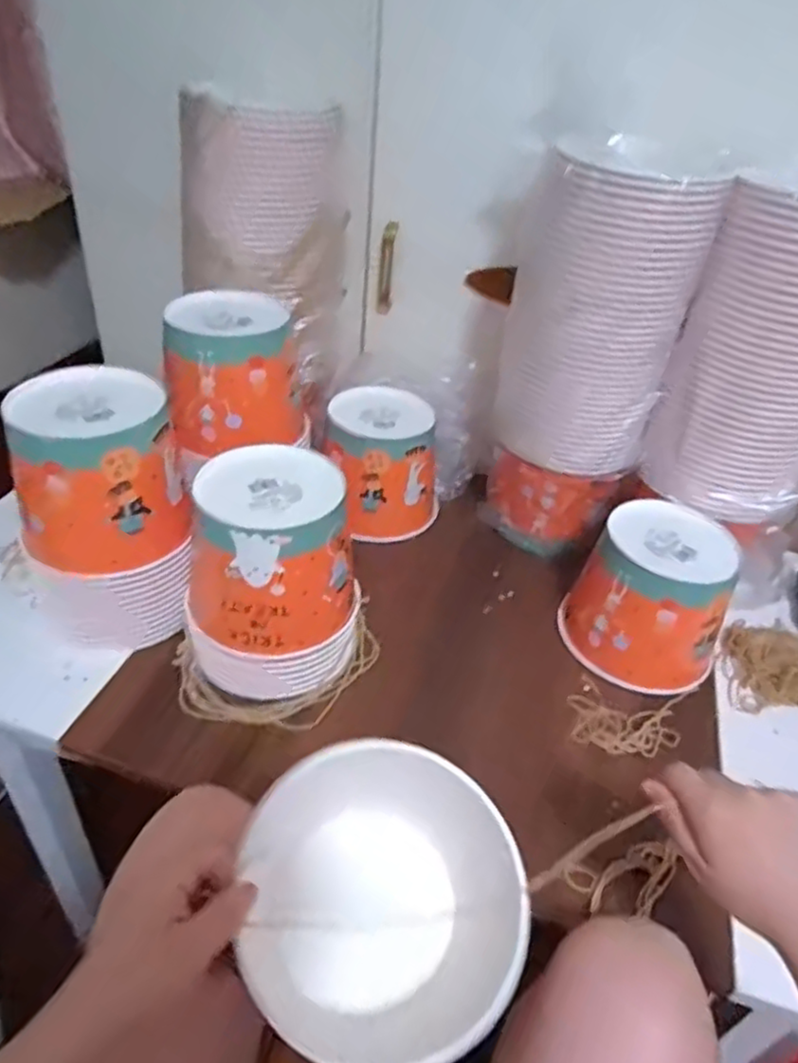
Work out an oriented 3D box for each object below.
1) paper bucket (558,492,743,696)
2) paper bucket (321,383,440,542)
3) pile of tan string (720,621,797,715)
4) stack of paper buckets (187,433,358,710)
[{"bbox_3d":[0.256,0.065,0.697,0.152,0.129,0.141,29,44,26],"label":"paper bucket"},{"bbox_3d":[-0.019,-0.083,0.842,0.144,0.127,0.147,1,39,-6],"label":"paper bucket"},{"bbox_3d":[0.408,0.146,0.687,0.163,0.040,0.116,29,44,26],"label":"pile of tan string"},{"bbox_3d":[-0.112,0.043,0.628,0.152,0.189,0.145,1,39,-6],"label":"stack of paper buckets"}]

